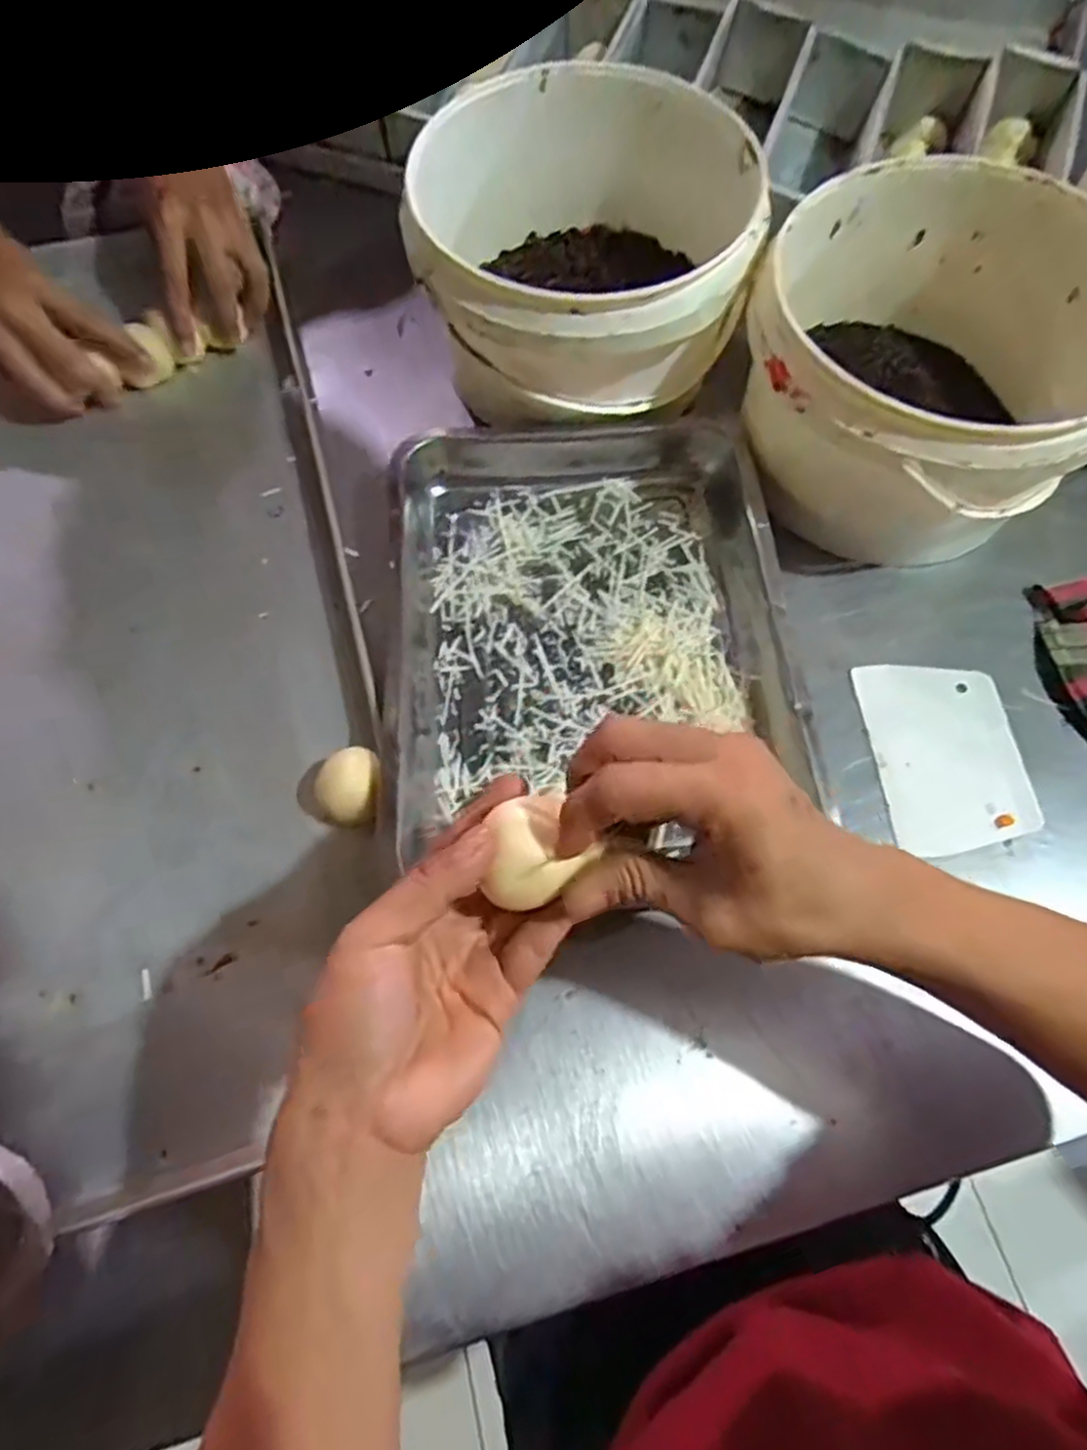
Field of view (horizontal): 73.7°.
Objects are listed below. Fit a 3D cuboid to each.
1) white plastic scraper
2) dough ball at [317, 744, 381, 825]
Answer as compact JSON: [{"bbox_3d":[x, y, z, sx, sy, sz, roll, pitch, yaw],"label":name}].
[{"bbox_3d":[0.258,0.018,0.467,0.092,0.008,0.125,-6,68,-1],"label":"white plastic scraper"},{"bbox_3d":[-0.114,0.039,0.440,0.040,0.029,0.042,0,68,0],"label":"dough ball"}]

